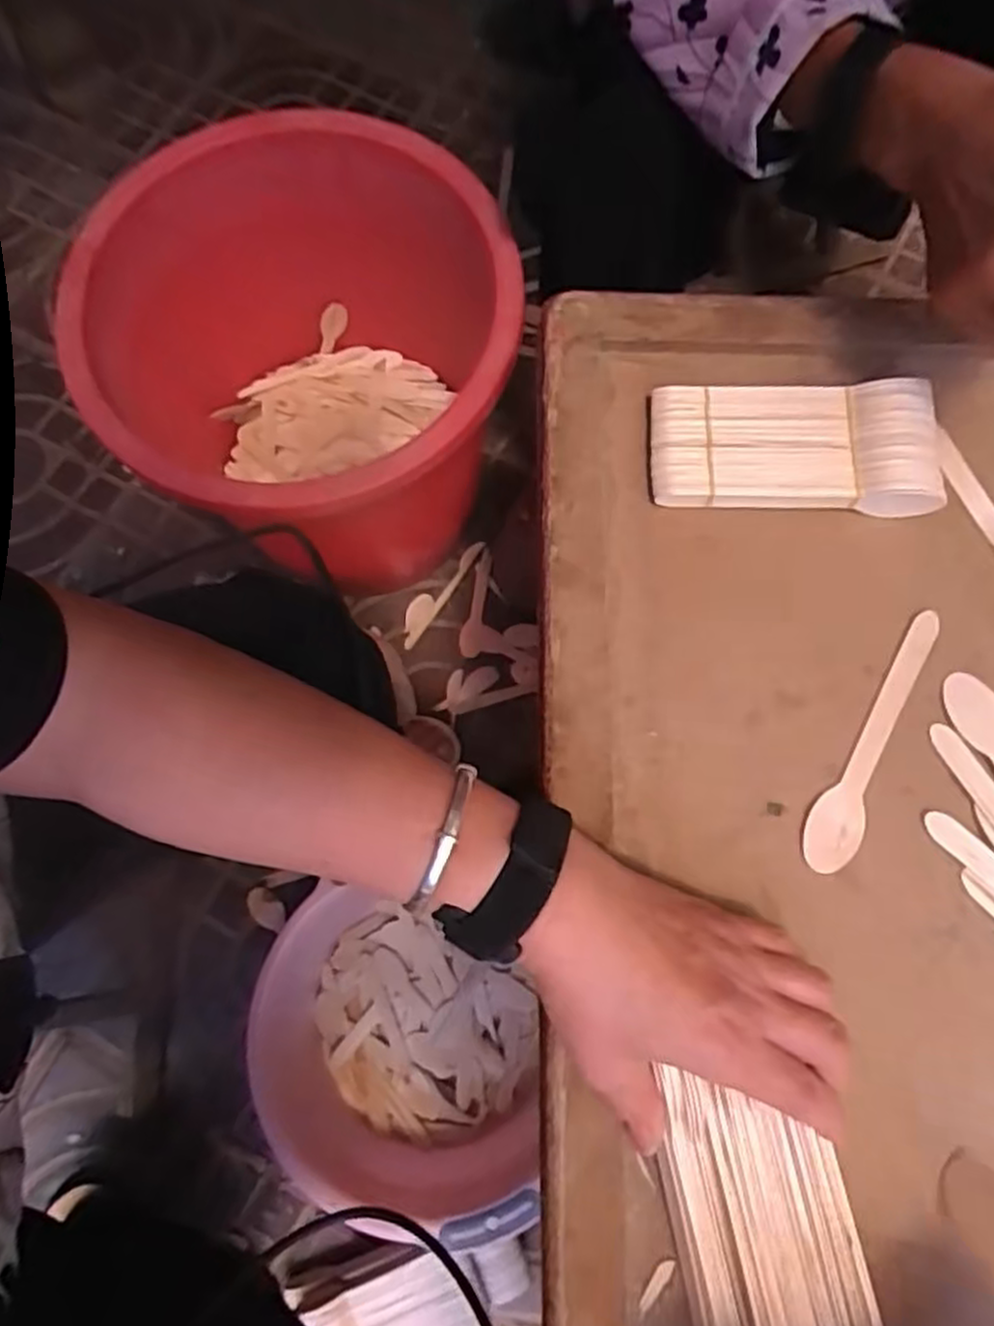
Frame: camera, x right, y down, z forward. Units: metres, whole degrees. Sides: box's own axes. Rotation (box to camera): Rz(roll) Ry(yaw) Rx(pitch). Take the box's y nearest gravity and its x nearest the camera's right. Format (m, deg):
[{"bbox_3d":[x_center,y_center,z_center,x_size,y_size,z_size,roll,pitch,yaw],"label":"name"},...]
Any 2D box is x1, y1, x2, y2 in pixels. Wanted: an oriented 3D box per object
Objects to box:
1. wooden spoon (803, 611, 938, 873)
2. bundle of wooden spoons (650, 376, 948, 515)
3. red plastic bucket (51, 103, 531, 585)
[{"bbox_3d":[0.204,0.040,0.393,0.026,0.004,0.155,32,77,7],"label":"wooden spoon"},{"bbox_3d":[0.168,-0.125,0.420,0.155,0.023,0.073,2,75,-1],"label":"bundle of wooden spoons"},{"bbox_3d":[-0.163,-0.260,0.782,0.344,0.405,0.389,15,75,6],"label":"red plastic bucket"}]

